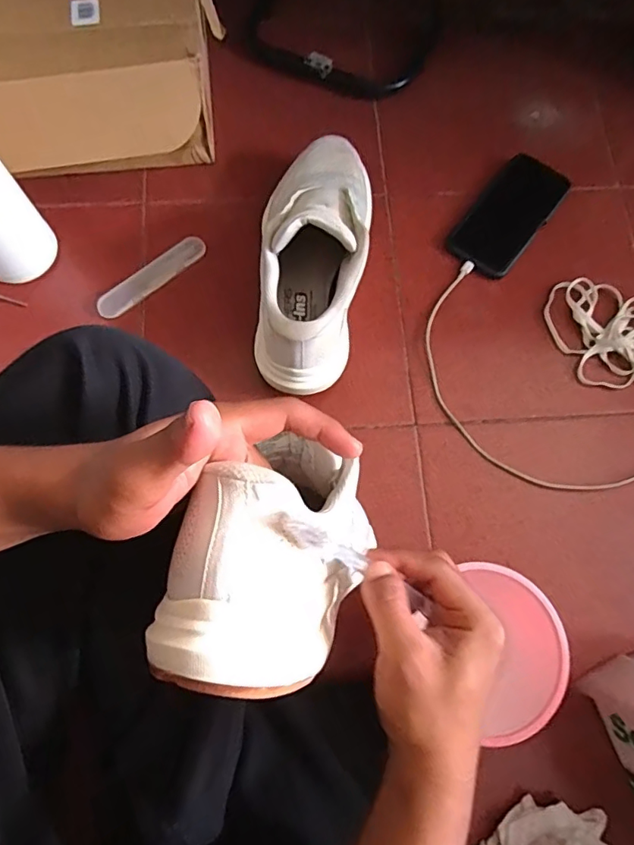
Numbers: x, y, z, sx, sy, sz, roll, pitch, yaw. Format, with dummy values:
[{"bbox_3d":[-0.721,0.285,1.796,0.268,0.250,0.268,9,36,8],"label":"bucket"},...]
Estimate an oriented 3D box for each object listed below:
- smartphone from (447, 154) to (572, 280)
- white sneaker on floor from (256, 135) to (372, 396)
[{"bbox_3d":[0.238,-0.259,0.638,0.083,0.009,0.179,37,77,8],"label":"smartphone"},{"bbox_3d":[-0.006,-0.189,0.548,0.114,0.125,0.290,9,75,1],"label":"white sneaker on floor"}]

